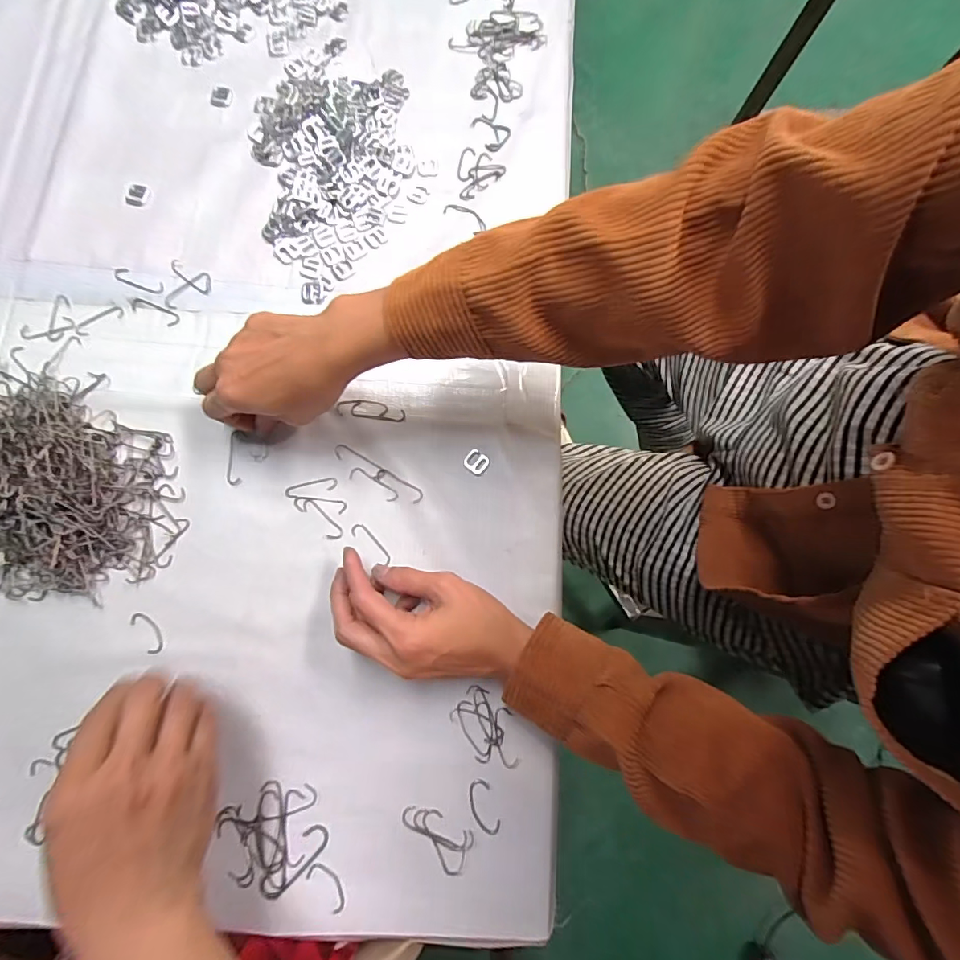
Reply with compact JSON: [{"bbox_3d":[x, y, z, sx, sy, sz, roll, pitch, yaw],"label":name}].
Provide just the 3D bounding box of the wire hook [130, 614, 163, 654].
[{"bbox_3d":[-0.243,0.111,0.337,0.014,0.004,0.033,-39,82,-8],"label":"wire hook"}]

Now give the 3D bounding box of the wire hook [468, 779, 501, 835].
[{"bbox_3d":[0.002,0.230,0.323,0.017,0.004,0.036,-18,80,-5],"label":"wire hook"}]

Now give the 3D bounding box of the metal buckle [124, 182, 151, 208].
[{"bbox_3d":[-0.299,-0.248,0.403,0.022,0.004,0.022,0,87,-8],"label":"metal buckle"}]

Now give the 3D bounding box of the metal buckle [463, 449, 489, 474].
[{"bbox_3d":[-0.003,-0.015,0.367,0.018,0.004,0.017,38,81,6],"label":"metal buckle"}]

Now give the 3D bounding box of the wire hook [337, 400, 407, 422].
[{"bbox_3d":[-0.088,-0.057,0.375,0.055,0.004,0.016,6,79,0],"label":"wire hook"}]

